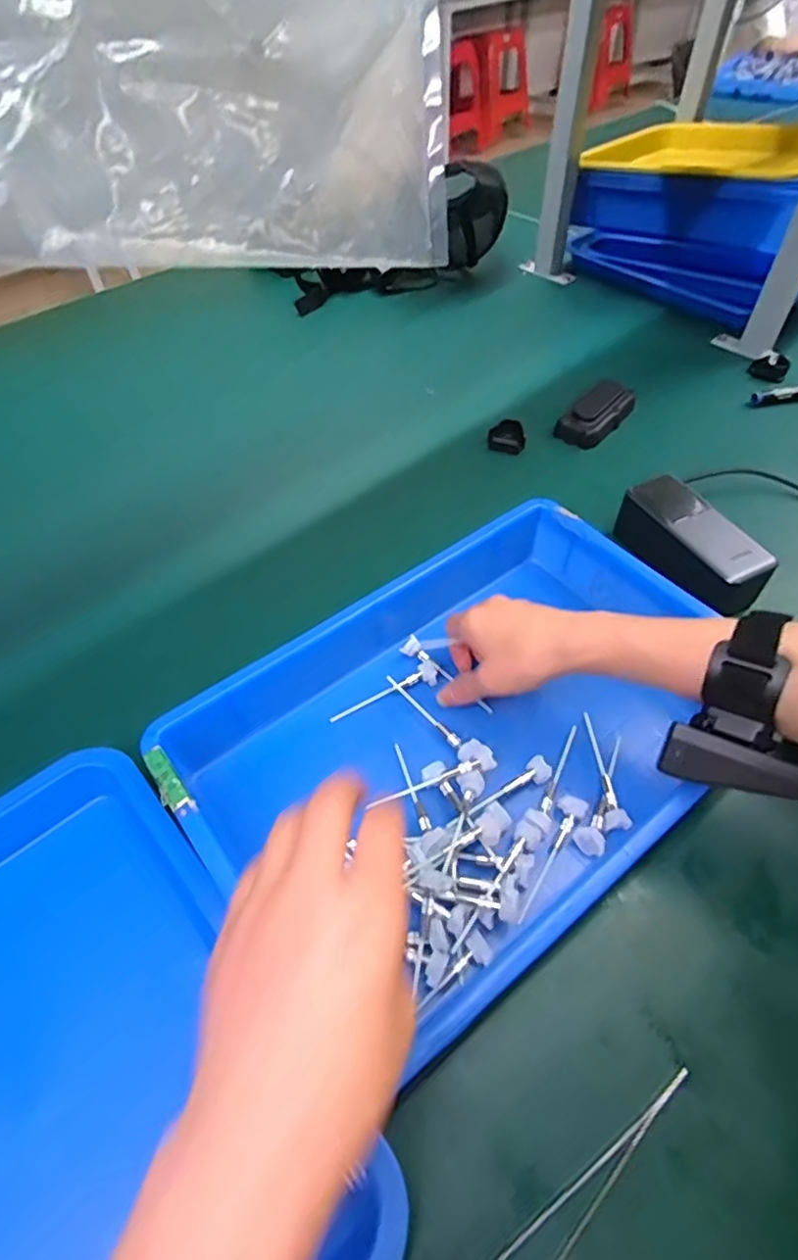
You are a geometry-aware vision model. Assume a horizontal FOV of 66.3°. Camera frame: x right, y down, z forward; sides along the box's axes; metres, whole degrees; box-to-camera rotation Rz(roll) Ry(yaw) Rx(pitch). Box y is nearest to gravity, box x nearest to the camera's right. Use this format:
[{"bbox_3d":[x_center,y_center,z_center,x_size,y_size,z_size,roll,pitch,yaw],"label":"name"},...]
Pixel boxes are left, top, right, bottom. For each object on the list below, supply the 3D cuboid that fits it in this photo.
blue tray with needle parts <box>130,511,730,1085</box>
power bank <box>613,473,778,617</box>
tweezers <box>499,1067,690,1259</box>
[{"bbox_3d":[0.047,0.068,0.417,0.364,0.063,0.262,-33,58,-22],"label":"blue tray with needle parts"},{"bbox_3d":[0.249,-0.069,0.524,0.057,0.064,0.126,-19,54,-13],"label":"power bank"},{"bbox_3d":[0.097,0.264,0.299,0.129,0.007,0.019,-34,59,-23],"label":"tweezers"}]

